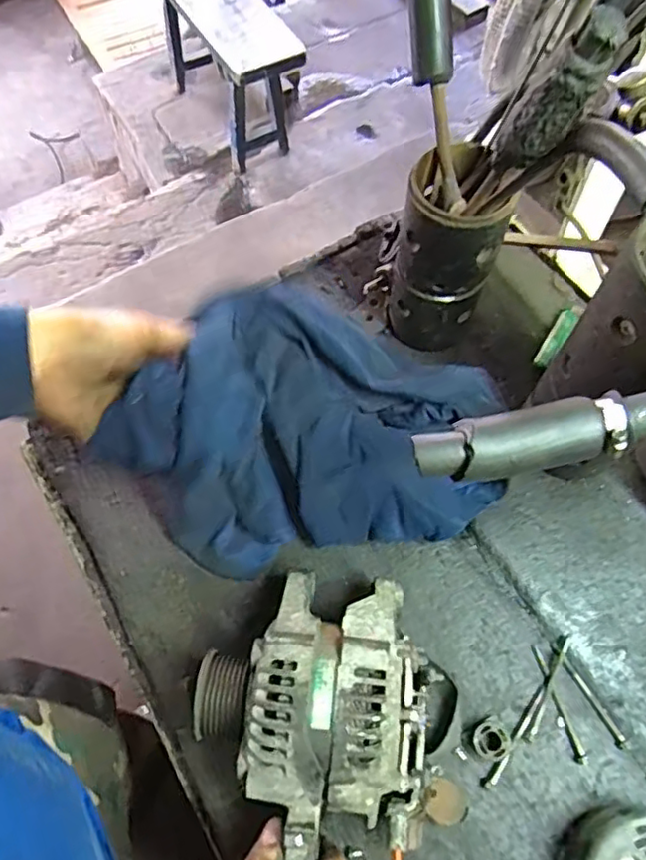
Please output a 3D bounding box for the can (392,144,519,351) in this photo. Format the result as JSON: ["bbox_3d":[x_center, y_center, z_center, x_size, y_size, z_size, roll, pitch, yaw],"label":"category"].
[{"bbox_3d":[0.105,-0.143,0.515,0.074,0.170,0.075,-1,64,1],"label":"can"}]

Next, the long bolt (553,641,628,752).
[{"bbox_3d":[0.197,0.196,0.450,0.009,0.007,0.080,-27,66,-11],"label":"long bolt"}]

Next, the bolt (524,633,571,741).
[{"bbox_3d":[0.168,0.191,0.452,0.007,0.010,0.082,25,67,13],"label":"bolt"}]

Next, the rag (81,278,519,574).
[{"bbox_3d":[-0.024,-0.002,0.479,0.307,0.154,0.177,-8,64,-2],"label":"rag"}]

